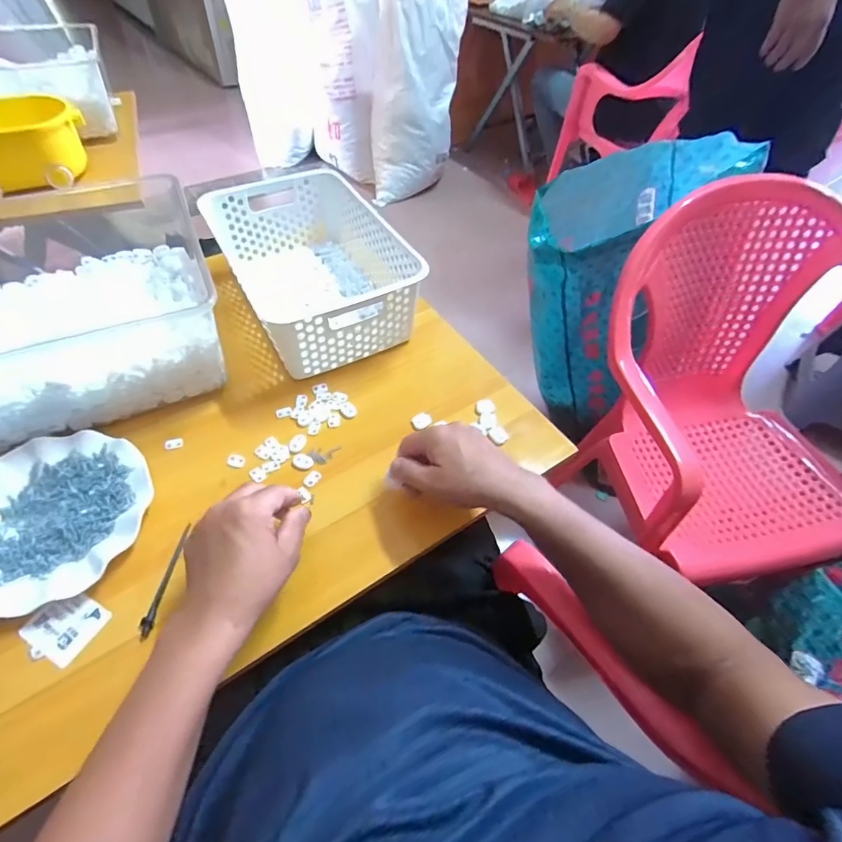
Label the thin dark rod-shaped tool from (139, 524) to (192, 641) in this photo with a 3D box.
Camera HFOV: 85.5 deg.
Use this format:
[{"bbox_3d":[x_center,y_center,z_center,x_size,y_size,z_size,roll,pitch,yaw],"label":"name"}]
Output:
[{"bbox_3d":[-0.236,0.146,0.421,0.012,0.010,0.101,6,52,2],"label":"thin dark rod-shaped tool"}]

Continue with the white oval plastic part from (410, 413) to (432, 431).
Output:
[{"bbox_3d":[0.000,0.000,0.542,0.024,0.009,0.018,-17,55,-16],"label":"white oval plastic part"}]

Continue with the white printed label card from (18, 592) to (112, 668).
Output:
[{"bbox_3d":[-0.311,0.179,0.398,0.056,0.006,0.053,26,52,14],"label":"white printed label card"}]

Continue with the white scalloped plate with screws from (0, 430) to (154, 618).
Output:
[{"bbox_3d":[-0.366,0.091,0.445,0.183,0.017,0.176,1,52,-2],"label":"white scalloped plate with screws"}]

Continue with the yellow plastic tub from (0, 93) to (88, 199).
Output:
[{"bbox_3d":[-0.731,-0.484,0.806,0.248,0.110,0.108,-18,55,-16],"label":"yellow plastic tub"}]

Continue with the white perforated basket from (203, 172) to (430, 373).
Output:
[{"bbox_3d":[-0.148,-0.213,0.635,0.210,0.111,0.308,-21,56,-18],"label":"white perforated basket"}]

